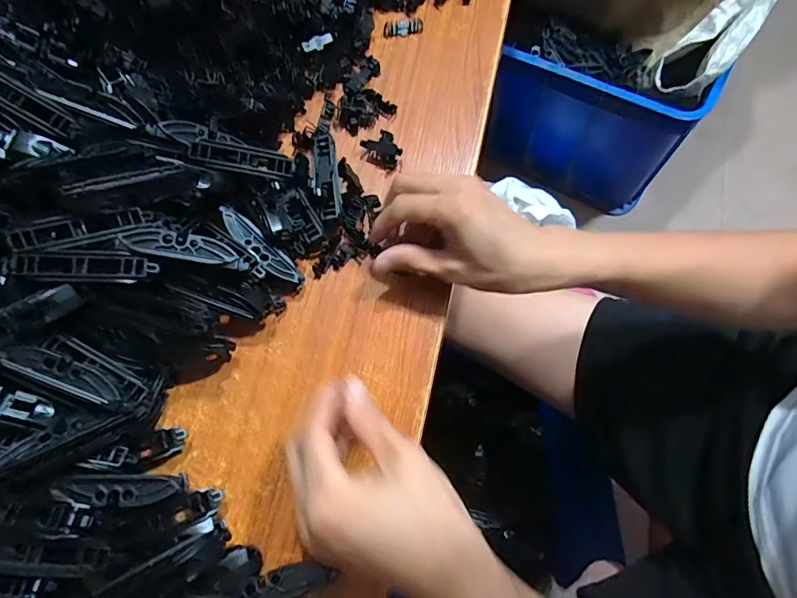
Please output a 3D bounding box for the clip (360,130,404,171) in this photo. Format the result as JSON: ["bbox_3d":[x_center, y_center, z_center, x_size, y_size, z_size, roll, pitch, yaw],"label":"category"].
[{"bbox_3d":[-0.013,-0.123,0.368,0.032,0.010,0.030,15,74,10],"label":"clip"}]

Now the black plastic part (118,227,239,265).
[{"bbox_3d":[-0.139,-0.034,0.293,0.068,0.011,0.018,7,73,0],"label":"black plastic part"}]

